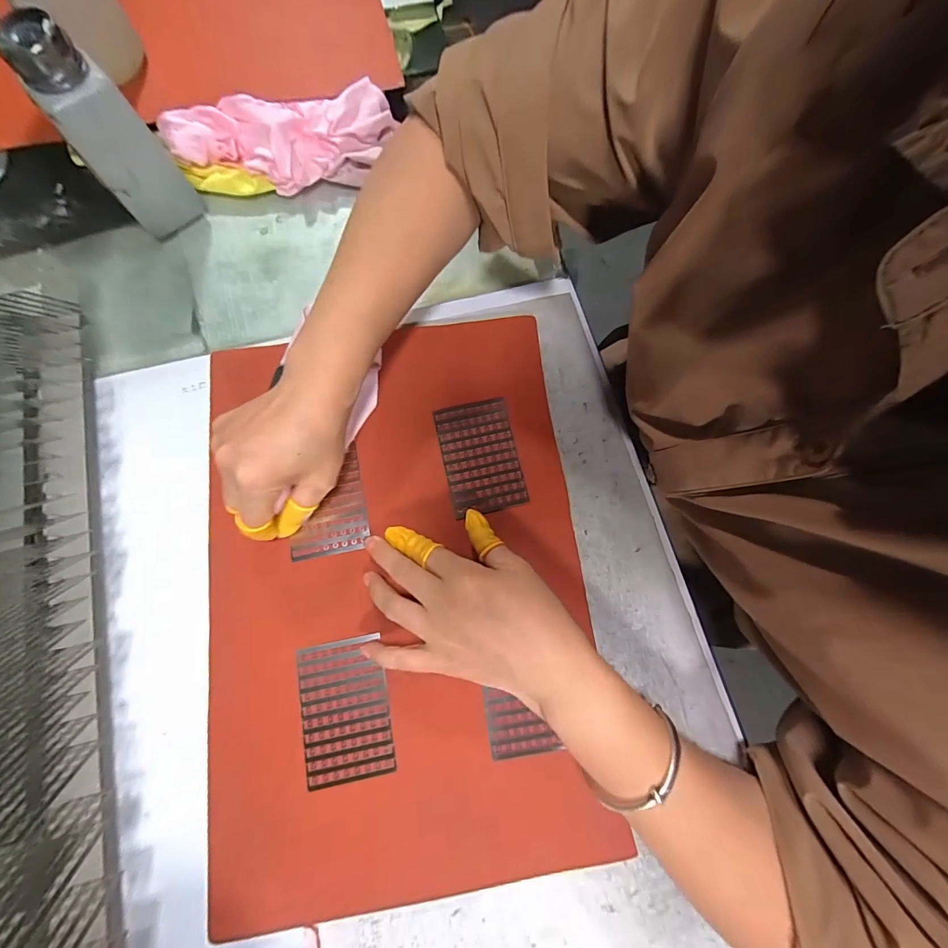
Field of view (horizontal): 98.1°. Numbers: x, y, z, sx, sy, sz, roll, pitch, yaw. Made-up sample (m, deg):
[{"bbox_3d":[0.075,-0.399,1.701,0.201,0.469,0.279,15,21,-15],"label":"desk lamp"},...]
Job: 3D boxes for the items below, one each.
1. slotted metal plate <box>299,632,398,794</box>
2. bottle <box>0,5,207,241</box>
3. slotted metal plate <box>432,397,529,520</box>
[{"bbox_3d":[-0.085,0.155,0.272,0.056,0.004,0.083,-11,76,-3],"label":"slotted metal plate"},{"bbox_3d":[-0.269,-0.248,0.311,0.054,0.134,0.043,-41,80,-10],"label":"bottle"},{"bbox_3d":[0.005,-0.014,0.312,0.055,0.004,0.085,-13,77,-4],"label":"slotted metal plate"}]

